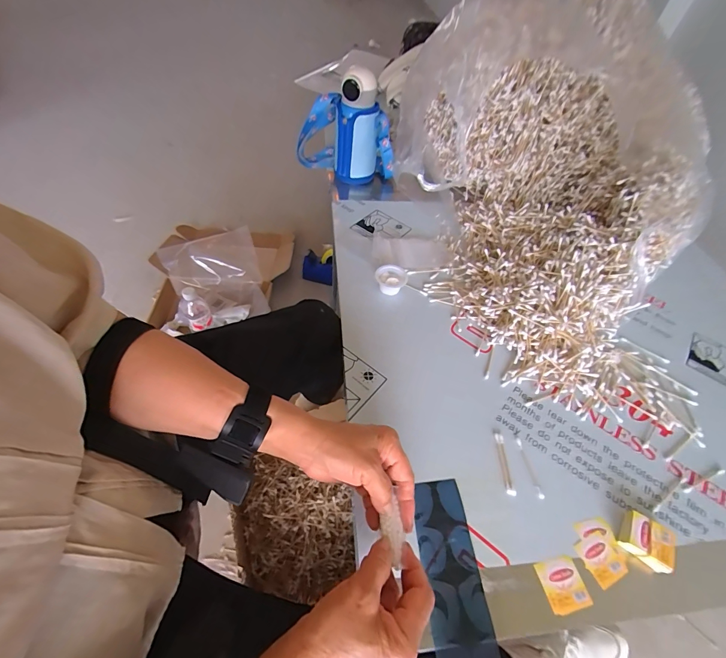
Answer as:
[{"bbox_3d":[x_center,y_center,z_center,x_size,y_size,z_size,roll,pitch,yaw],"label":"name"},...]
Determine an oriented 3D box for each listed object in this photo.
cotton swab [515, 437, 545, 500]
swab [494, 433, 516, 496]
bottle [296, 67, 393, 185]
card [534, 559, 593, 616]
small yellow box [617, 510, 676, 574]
[{"bbox_3d":[0.208,0.172,0.434,0.008,0.004,0.074,-4,53,-9],"label":"cotton swab"},{"bbox_3d":[0.178,0.167,0.435,0.010,0.004,0.074,3,52,-3],"label":"swab"},{"bbox_3d":[-0.034,-0.440,0.750,0.224,0.198,0.108,16,53,6],"label":"bottle"},{"bbox_3d":[0.210,0.267,0.363,0.045,0.004,0.043,-7,54,-11],"label":"card"},{"bbox_3d":[0.317,0.235,0.388,0.049,0.021,0.046,33,56,18],"label":"small yellow box"}]

